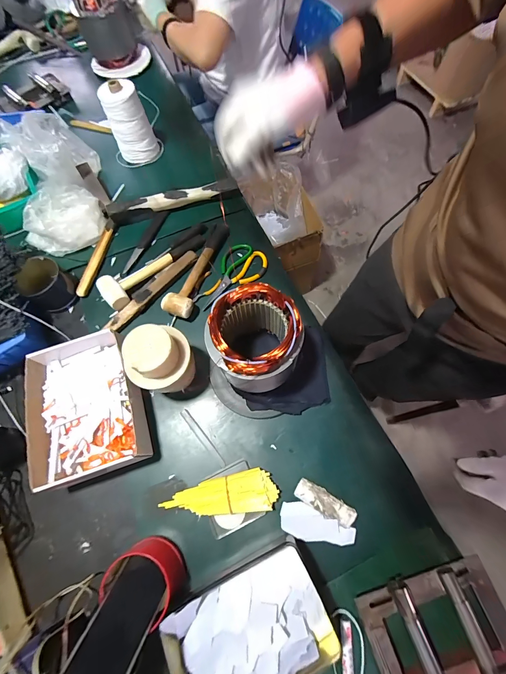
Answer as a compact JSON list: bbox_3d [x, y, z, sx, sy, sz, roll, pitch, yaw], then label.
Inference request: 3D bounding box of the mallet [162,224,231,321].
[{"bbox_3d":[-0.119,-0.163,0.656,0.056,0.044,0.267,17,70,8],"label":"mallet"}]

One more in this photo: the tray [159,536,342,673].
[{"bbox_3d":[-0.009,0.407,0.408,0.224,0.056,0.147,-24,70,-8],"label":"tray"}]

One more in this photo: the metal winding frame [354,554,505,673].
[{"bbox_3d":[0.259,0.406,0.408,0.194,0.050,0.139,-19,69,-6],"label":"metal winding frame"}]

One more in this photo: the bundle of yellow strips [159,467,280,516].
[{"bbox_3d":[-0.056,0.267,0.495,0.190,0.025,0.061,-8,69,-2],"label":"bundle of yellow strips"}]

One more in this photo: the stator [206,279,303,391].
[{"bbox_3d":[0.006,0.014,0.514,0.141,0.178,0.139,-21,70,-7],"label":"stator"}]

